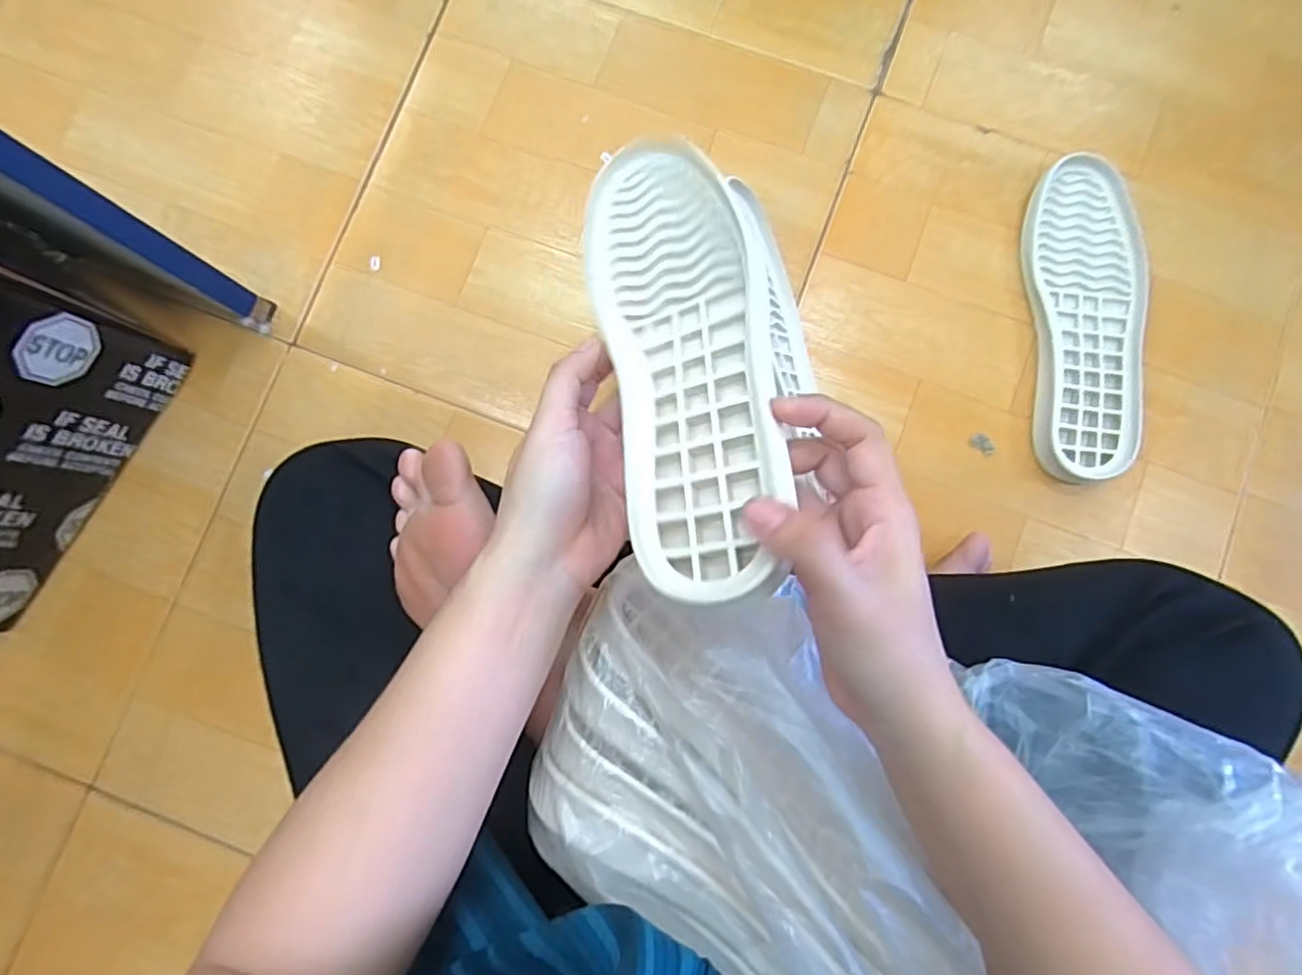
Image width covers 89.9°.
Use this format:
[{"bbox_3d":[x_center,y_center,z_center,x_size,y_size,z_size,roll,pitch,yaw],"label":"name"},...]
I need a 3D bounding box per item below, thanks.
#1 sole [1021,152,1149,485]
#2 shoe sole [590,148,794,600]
[{"bbox_3d":[0.369,-0.145,0.552,0.093,0.027,0.276,2,83,1],"label":"sole"},{"bbox_3d":[0.017,-0.071,0.335,0.086,0.028,0.267,-19,61,21],"label":"shoe sole"}]

